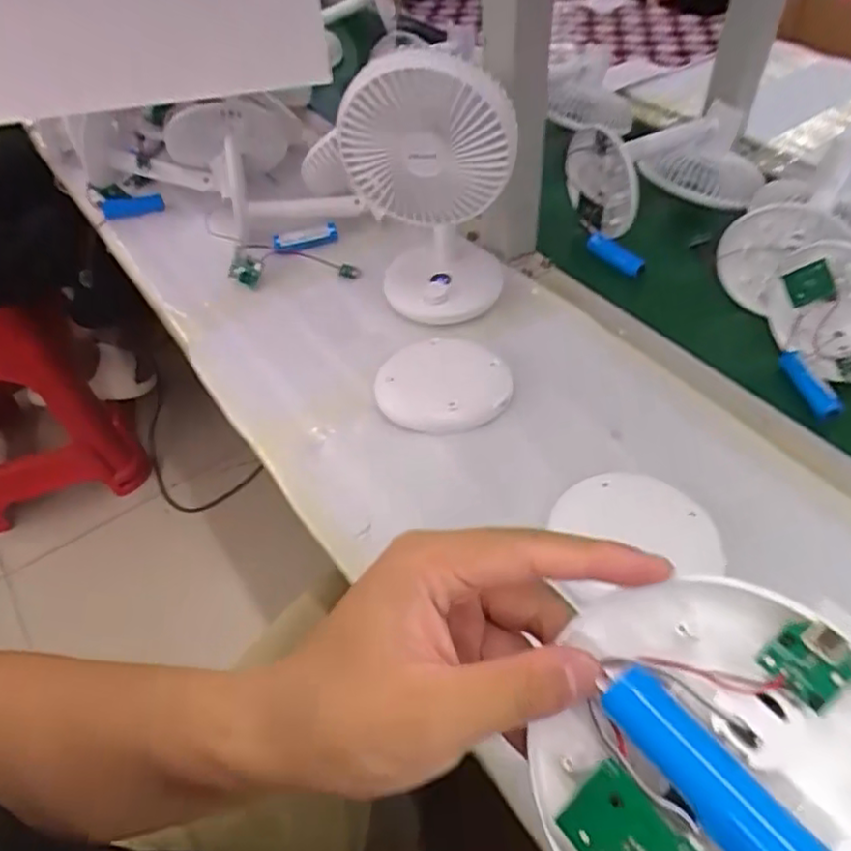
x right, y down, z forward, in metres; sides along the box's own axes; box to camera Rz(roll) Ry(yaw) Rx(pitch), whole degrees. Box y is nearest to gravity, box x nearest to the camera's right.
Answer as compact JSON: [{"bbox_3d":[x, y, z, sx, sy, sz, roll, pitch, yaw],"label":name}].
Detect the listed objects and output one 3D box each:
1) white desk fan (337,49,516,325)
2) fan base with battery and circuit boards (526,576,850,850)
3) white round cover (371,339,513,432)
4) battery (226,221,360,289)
[{"bbox_3d":[0.001,-0.186,0.504,0.112,0.195,0.117,-9,47,-1],"label":"white desk fan"},{"bbox_3d":[0.081,0.101,0.184,0.103,0.017,0.106,-8,74,29],"label":"fan base with battery and circuit boards"},{"bbox_3d":[0.016,-0.035,0.511,0.098,0.017,0.099,-5,47,5],"label":"white round cover"},{"bbox_3d":[-0.126,-0.174,0.651,0.120,0.029,0.077,-2,48,5],"label":"battery"}]

